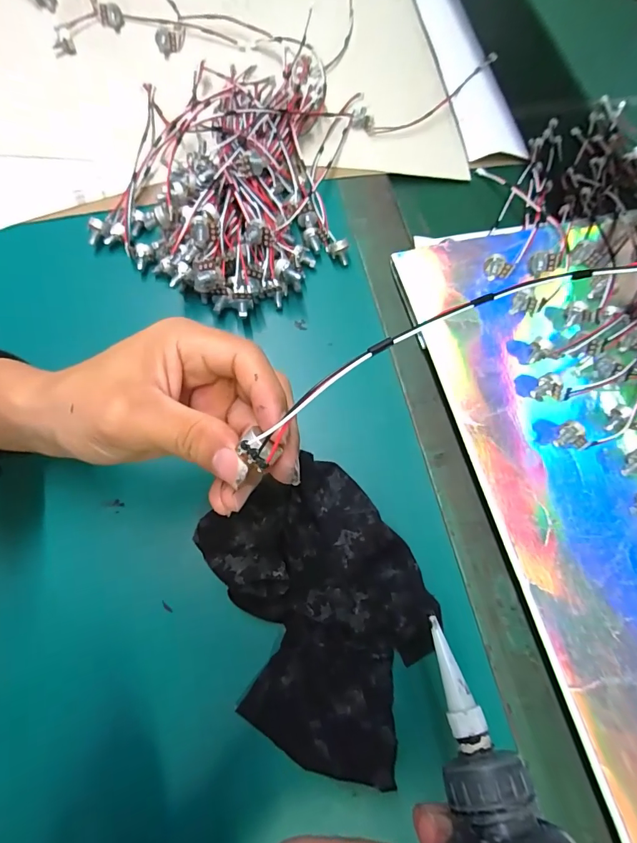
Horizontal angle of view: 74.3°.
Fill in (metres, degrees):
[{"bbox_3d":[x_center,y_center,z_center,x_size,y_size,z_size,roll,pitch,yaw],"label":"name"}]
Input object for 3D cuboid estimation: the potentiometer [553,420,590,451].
[{"bbox_3d":[0.180,0.011,0.297,0.020,0.017,0.016,16,73,3],"label":"potentiometer"}]

